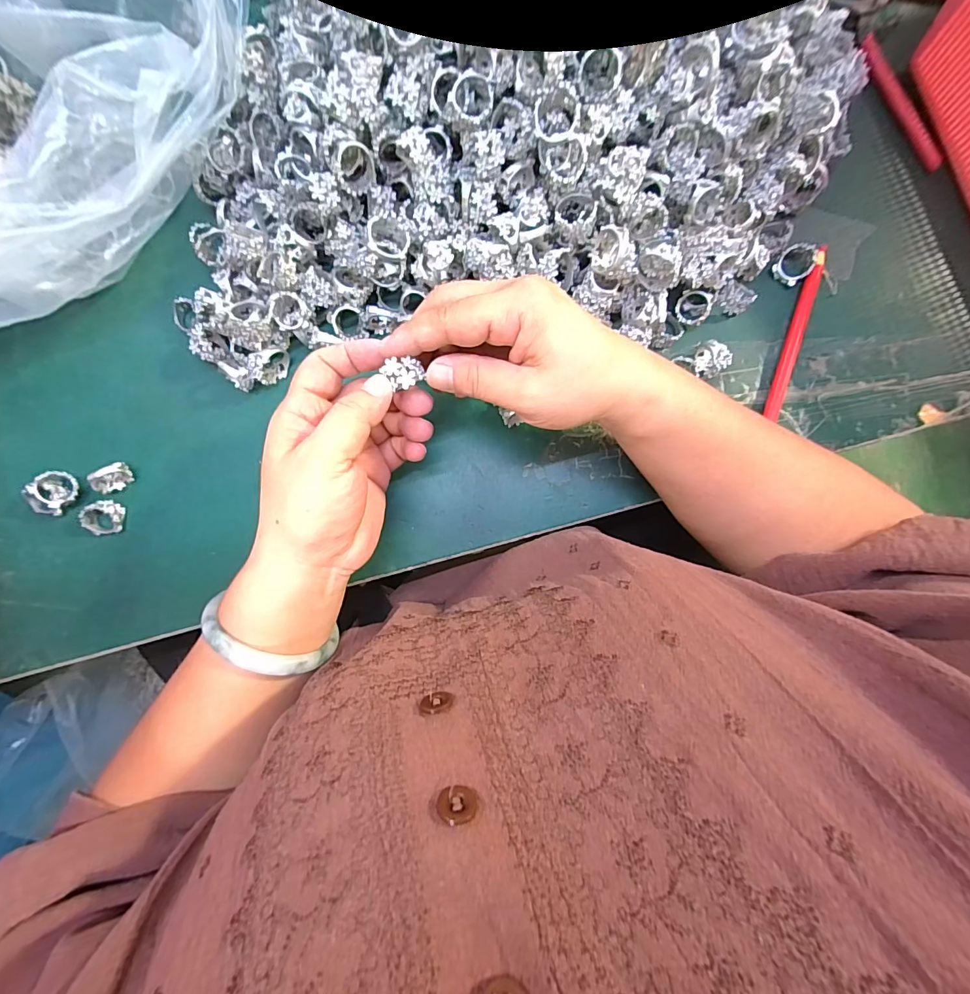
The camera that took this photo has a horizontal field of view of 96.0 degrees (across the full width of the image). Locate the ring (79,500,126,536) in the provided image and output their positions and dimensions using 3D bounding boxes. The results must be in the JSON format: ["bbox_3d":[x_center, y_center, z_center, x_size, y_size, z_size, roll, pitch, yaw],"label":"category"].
[{"bbox_3d":[-0.249,0.014,0.283,0.022,0.013,0.021,0,89,-1],"label":"ring"}]

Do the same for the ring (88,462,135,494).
[{"bbox_3d":[-0.241,-0.012,0.282,0.024,0.019,0.010,-32,89,-2],"label":"ring"}]

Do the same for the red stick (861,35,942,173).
[{"bbox_3d":[0.289,-0.273,0.304,0.008,0.008,0.103,-28,89,-2],"label":"red stick"}]

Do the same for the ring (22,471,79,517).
[{"bbox_3d":[-0.278,-0.001,0.281,0.018,0.018,0.030,36,88,0],"label":"ring"}]

